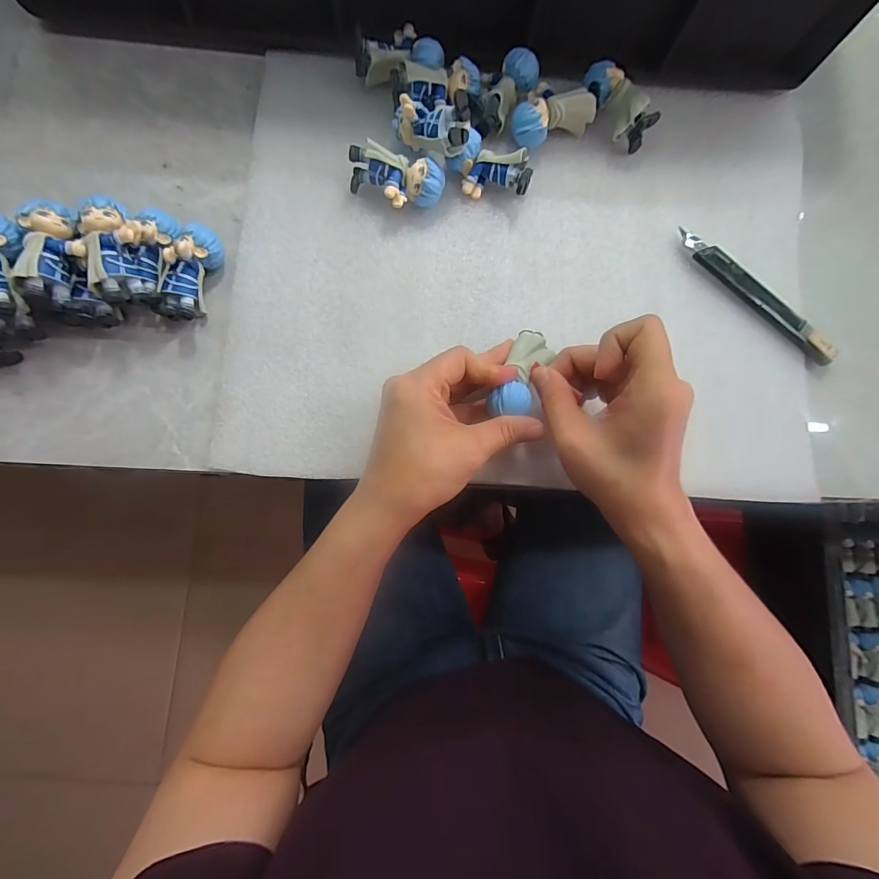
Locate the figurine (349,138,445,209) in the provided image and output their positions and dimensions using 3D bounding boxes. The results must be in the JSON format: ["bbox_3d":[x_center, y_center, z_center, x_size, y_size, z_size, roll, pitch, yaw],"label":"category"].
[{"bbox_3d":[-0.030,-0.175,0.290,0.063,0.029,0.030,14,81,-1],"label":"figurine"}]

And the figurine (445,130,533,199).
[{"bbox_3d":[0.035,-0.188,0.296,0.059,0.029,0.027,14,81,-1],"label":"figurine"}]

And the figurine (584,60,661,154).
[{"bbox_3d":[0.128,-0.242,0.307,0.025,0.032,0.061,-31,84,-7],"label":"figurine"}]

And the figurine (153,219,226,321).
[{"bbox_3d":[-0.161,-0.107,0.271,0.020,0.034,0.061,19,81,0],"label":"figurine"}]

